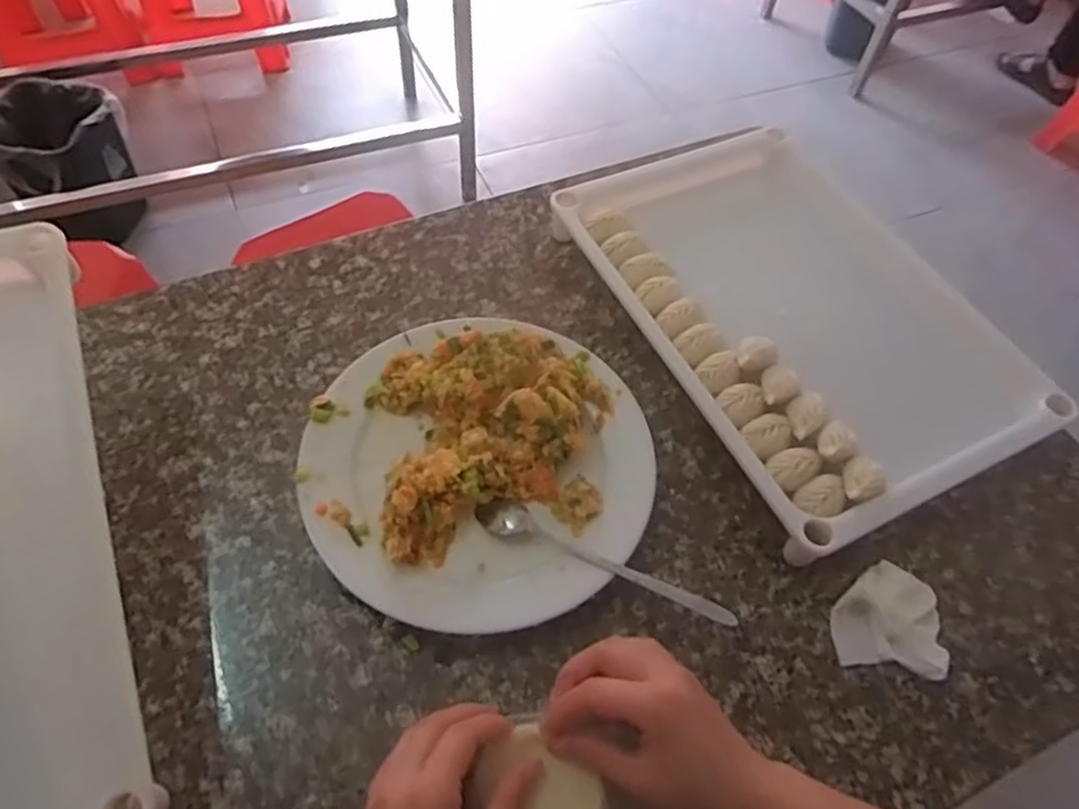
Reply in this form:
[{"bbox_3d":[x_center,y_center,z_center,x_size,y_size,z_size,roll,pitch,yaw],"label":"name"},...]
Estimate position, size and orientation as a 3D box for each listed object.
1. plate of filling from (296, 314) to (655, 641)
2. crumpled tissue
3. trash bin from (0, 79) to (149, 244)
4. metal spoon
[{"bbox_3d":[-0.043,0.036,0.511,0.239,0.049,0.238,-2,56,-5],"label":"plate of filling"},{"bbox_3d":[0.235,0.143,0.479,0.068,0.024,0.069,14,56,6],"label":"crumpled tissue"},{"bbox_3d":[-1.024,-0.522,1.559,0.256,0.313,0.248,2,56,-3],"label":"trash bin"},{"bbox_3d":[0.040,0.106,0.478,0.182,0.018,0.025,26,58,13],"label":"metal spoon"}]

